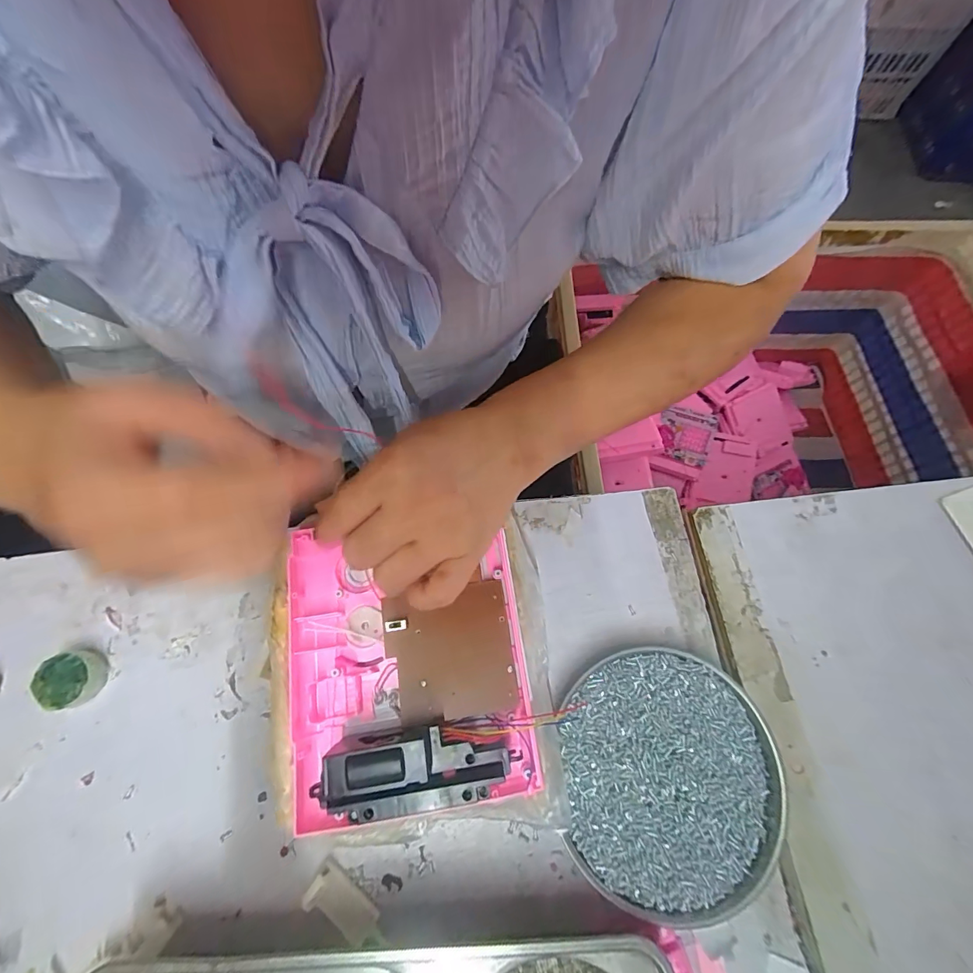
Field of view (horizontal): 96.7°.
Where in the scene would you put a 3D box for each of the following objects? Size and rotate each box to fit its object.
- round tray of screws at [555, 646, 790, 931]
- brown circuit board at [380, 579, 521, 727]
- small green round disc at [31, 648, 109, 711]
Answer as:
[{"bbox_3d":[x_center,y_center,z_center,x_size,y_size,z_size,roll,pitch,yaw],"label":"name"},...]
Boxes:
[{"bbox_3d":[0.108,0.172,0.262,0.125,0.025,0.133,0,70,-2],"label":"round tray of screws"},{"bbox_3d":[-0.021,0.097,0.255,0.072,0.005,0.070,-10,71,-5],"label":"brown circuit board"},{"bbox_3d":[-0.260,0.121,0.272,0.031,0.016,0.032,1,70,-1],"label":"small green round disc"}]

